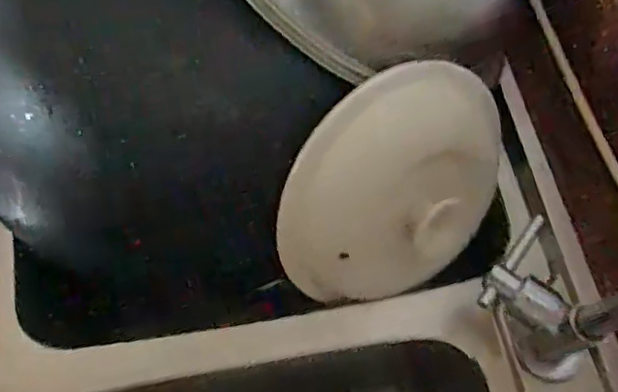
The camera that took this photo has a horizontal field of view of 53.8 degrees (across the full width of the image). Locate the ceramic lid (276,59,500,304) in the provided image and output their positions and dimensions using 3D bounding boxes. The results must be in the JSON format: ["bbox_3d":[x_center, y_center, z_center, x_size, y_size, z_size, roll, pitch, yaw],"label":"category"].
[{"bbox_3d":[0.054,-0.002,0.384,0.140,0.155,0.040,-2,27,-13],"label":"ceramic lid"}]

